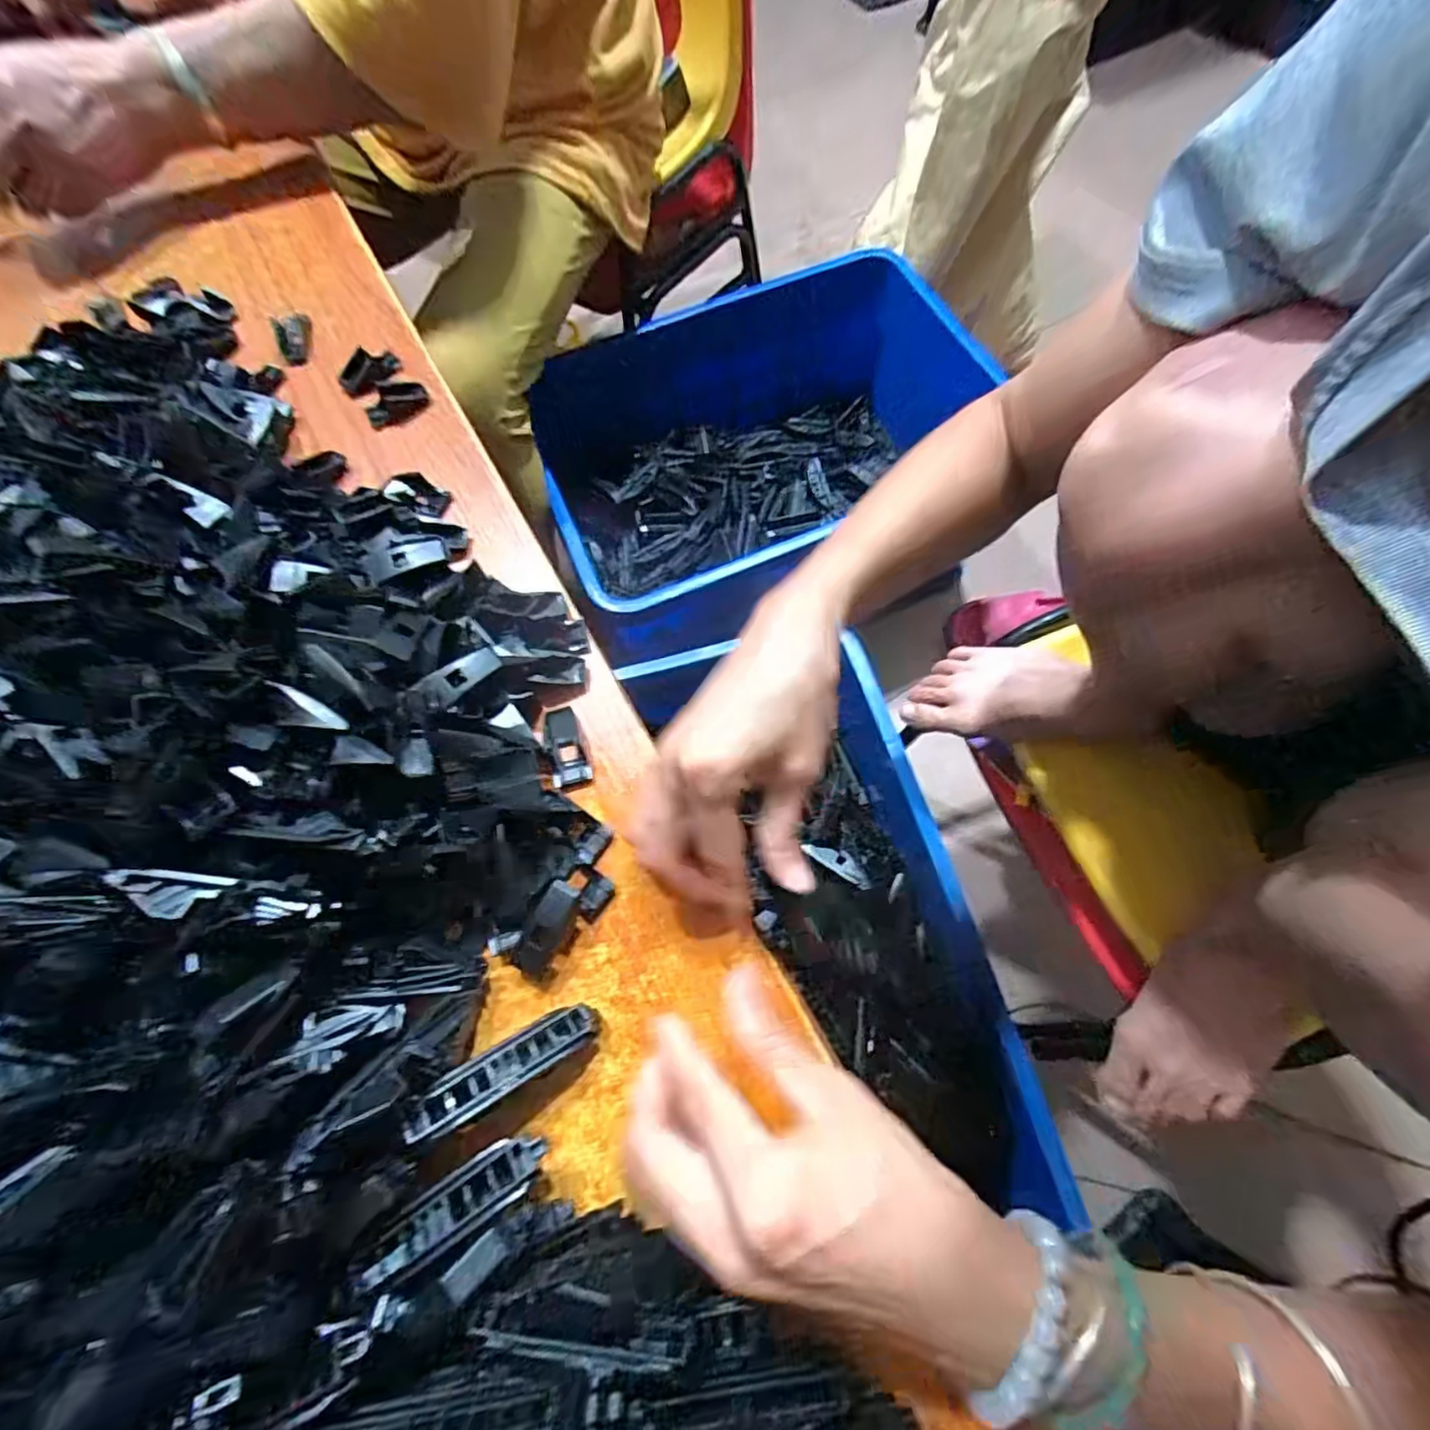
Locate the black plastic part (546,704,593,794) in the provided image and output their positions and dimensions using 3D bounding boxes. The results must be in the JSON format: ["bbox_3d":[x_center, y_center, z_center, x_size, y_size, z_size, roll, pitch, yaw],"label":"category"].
[{"bbox_3d":[-0.075,0.016,0.320,0.019,0.005,0.044,-14,68,-4],"label":"black plastic part"}]

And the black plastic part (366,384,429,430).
[{"bbox_3d":[-0.207,-0.203,0.407,0.039,0.010,0.025,-29,70,-9],"label":"black plastic part"}]

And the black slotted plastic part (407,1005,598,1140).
[{"bbox_3d":[-0.084,0.142,0.253,0.073,0.019,0.019,-28,69,-16],"label":"black slotted plastic part"}]

